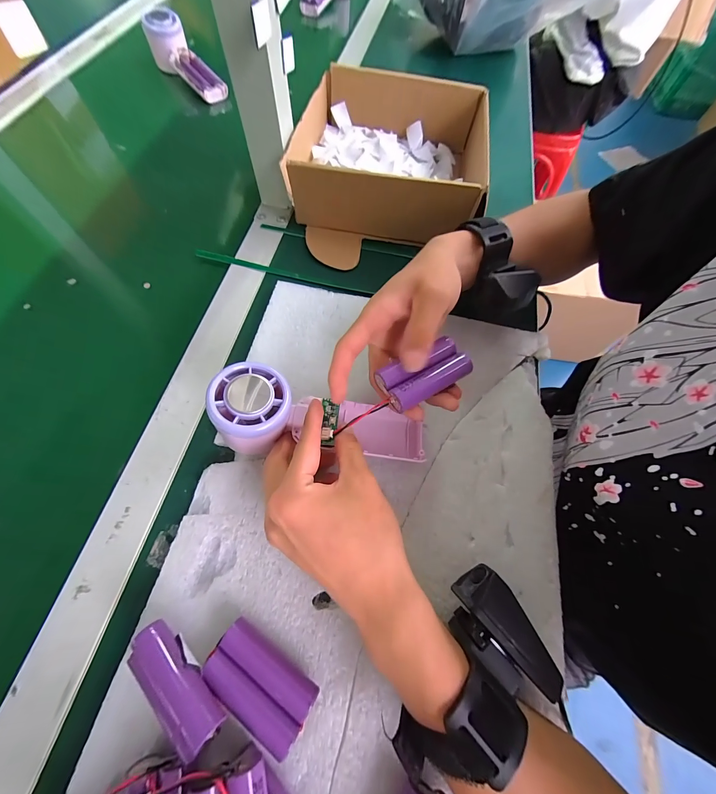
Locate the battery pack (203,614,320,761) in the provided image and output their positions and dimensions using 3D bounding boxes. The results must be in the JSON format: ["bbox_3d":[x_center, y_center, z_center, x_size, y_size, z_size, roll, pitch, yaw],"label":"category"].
[{"bbox_3d":[-0.060,0.173,0.188,0.065,0.021,0.036,32,68,12],"label":"battery pack"}]

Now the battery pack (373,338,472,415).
[{"bbox_3d":[0.049,-0.018,0.225,0.070,0.014,0.034,-28,70,-16],"label":"battery pack"}]

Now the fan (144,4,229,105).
[{"bbox_3d":[-0.267,-0.523,0.487,0.047,0.049,0.167,-41,87,-18],"label":"fan"}]

